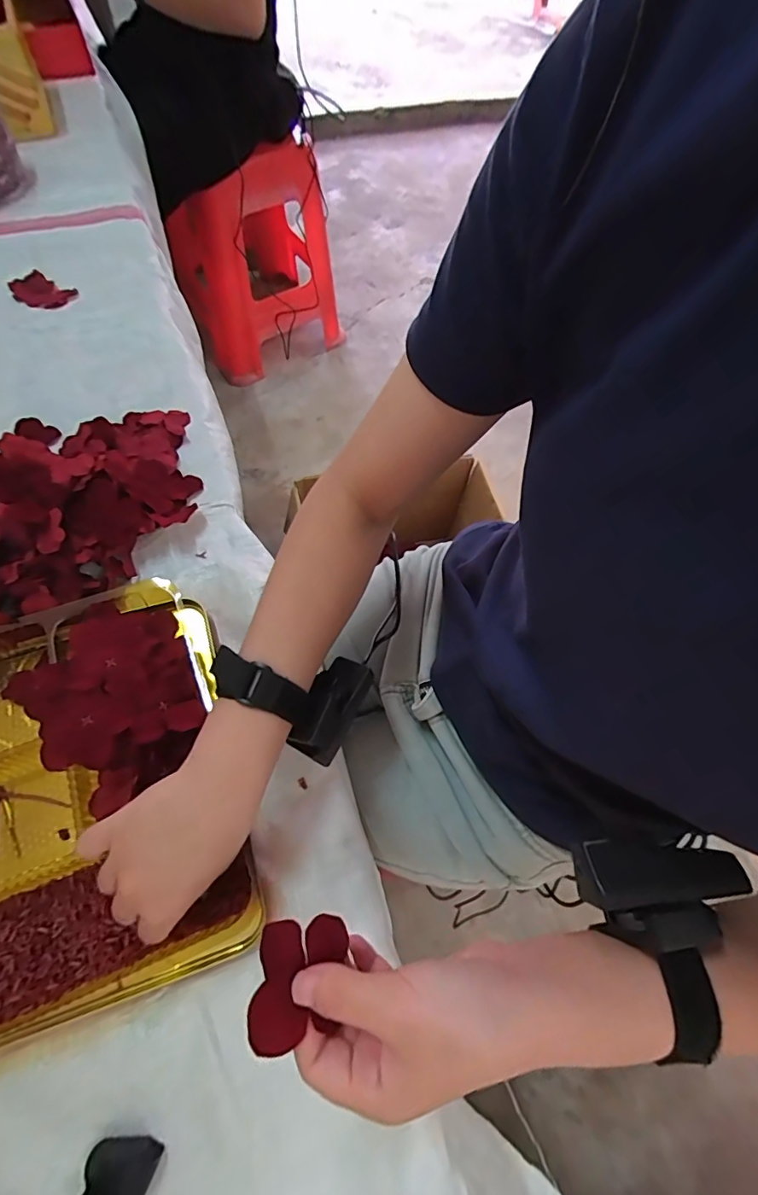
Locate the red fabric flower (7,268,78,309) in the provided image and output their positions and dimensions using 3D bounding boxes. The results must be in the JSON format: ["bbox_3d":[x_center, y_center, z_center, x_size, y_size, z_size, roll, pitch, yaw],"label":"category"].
[{"bbox_3d":[-0.408,-0.369,0.584,0.096,0.010,0.053,32,67,12],"label":"red fabric flower"}]

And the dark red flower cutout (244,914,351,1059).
[{"bbox_3d":[-0.037,0.177,0.225,0.039,0.005,0.050,12,59,-13],"label":"dark red flower cutout"}]

